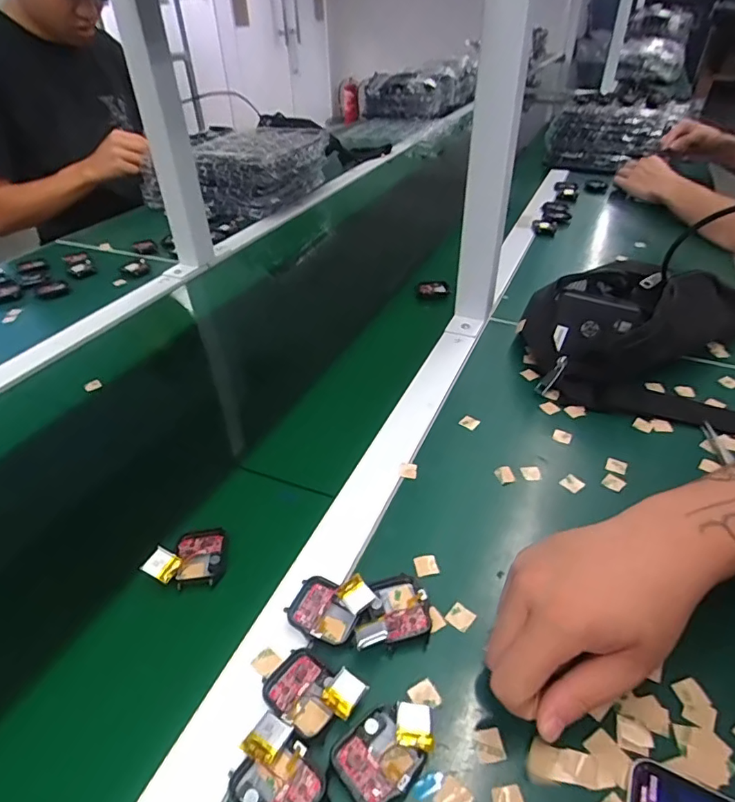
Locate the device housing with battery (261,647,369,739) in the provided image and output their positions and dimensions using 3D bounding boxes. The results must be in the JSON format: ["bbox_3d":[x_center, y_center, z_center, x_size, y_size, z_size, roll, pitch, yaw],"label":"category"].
[{"bbox_3d":[-0.032,0.166,0.287,0.052,0.013,0.038,22,45,25],"label":"device housing with battery"}]

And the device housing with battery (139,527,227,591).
[{"bbox_3d":[-0.130,0.111,0.362,0.051,0.016,0.043,-6,40,-5],"label":"device housing with battery"}]

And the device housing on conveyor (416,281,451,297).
[{"bbox_3d":[0.092,-0.156,0.702,0.043,0.009,0.031,2,40,3],"label":"device housing on conveyor"}]

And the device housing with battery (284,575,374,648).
[{"bbox_3d":[-0.025,0.133,0.329,0.045,0.015,0.046,22,45,25],"label":"device housing with battery"}]

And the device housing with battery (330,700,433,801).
[{"bbox_3d":[0.010,0.183,0.266,0.053,0.015,0.039,-32,49,-32],"label":"device housing with battery"}]

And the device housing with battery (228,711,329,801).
[{"bbox_3d":[-0.046,0.191,0.254,0.048,0.013,0.038,27,47,29],"label":"device housing with battery"}]

